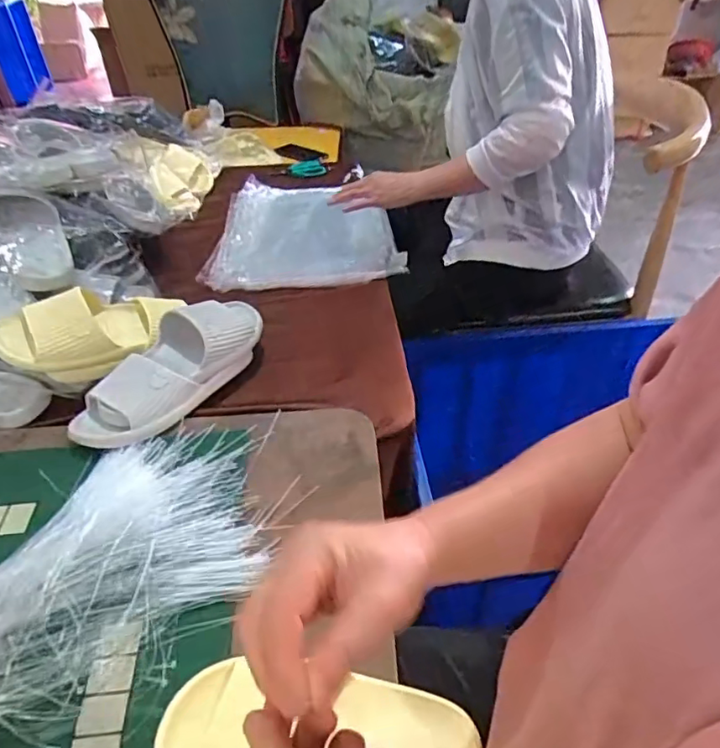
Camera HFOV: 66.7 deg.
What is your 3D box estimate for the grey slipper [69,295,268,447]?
[{"bbox_3d":[-0.239,-0.013,0.737,0.100,0.079,0.309,24,46,27],"label":"grey slipper"}]

